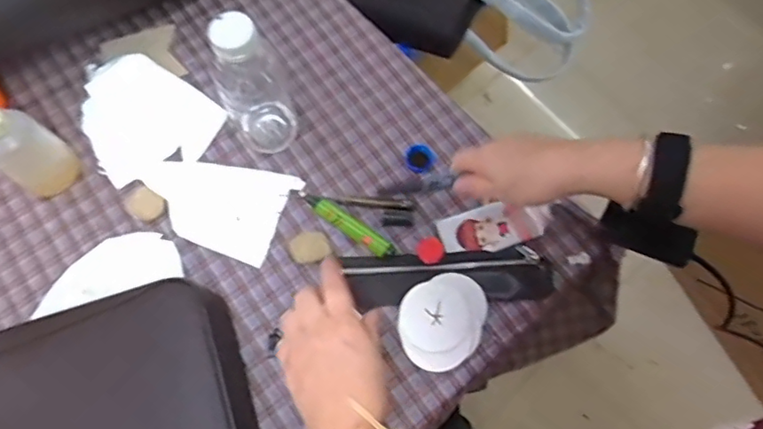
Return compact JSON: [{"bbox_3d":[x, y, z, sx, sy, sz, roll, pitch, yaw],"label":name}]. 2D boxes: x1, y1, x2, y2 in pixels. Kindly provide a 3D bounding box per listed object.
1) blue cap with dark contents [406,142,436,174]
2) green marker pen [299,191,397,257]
[{"bbox_3d":[0.043,-0.064,0.645,0.032,0.012,0.033,0,71,-1],"label":"blue cap with dark contents"},{"bbox_3d":[-0.036,0.008,0.612,0.118,0.016,0.022,34,74,10],"label":"green marker pen"}]

